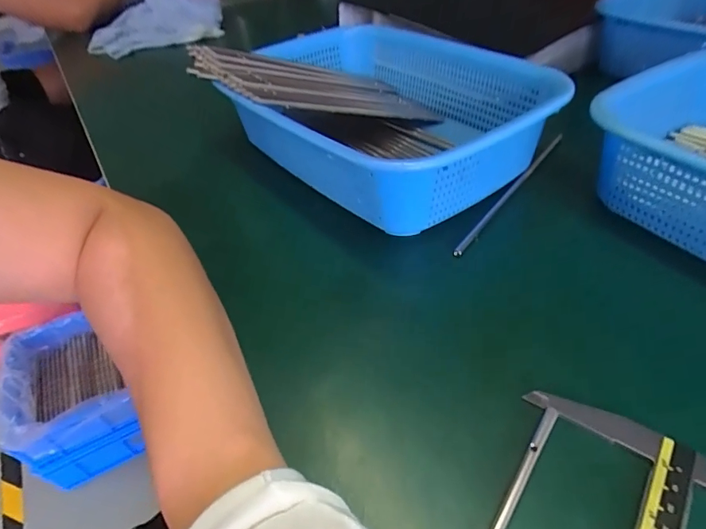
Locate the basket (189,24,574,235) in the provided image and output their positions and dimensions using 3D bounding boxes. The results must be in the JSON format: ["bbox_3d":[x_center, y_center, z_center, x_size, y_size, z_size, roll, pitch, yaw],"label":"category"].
[{"bbox_3d":[0.022,-0.137,0.390,0.274,0.086,0.209,32,55,33],"label":"basket"}]

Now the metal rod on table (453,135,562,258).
[{"bbox_3d":[0.133,-0.064,0.367,0.006,0.008,0.198,26,52,29],"label":"metal rod on table"}]

